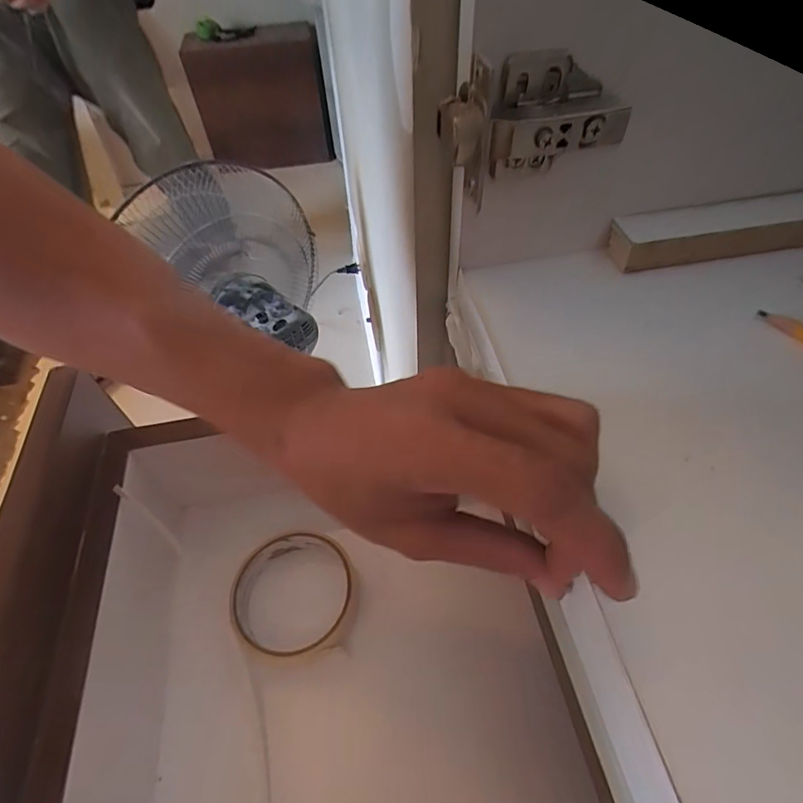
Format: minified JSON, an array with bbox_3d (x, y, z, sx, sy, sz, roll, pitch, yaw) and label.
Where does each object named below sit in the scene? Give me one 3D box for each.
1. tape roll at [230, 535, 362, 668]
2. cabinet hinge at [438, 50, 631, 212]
[{"bbox_3d":[-0.075,0.137,0.340,0.086,0.026,0.082,-1,52,2],"label":"tape roll"},{"bbox_3d":[0.061,-0.130,0.227,0.079,0.055,0.035,-17,53,-10],"label":"cabinet hinge"}]

